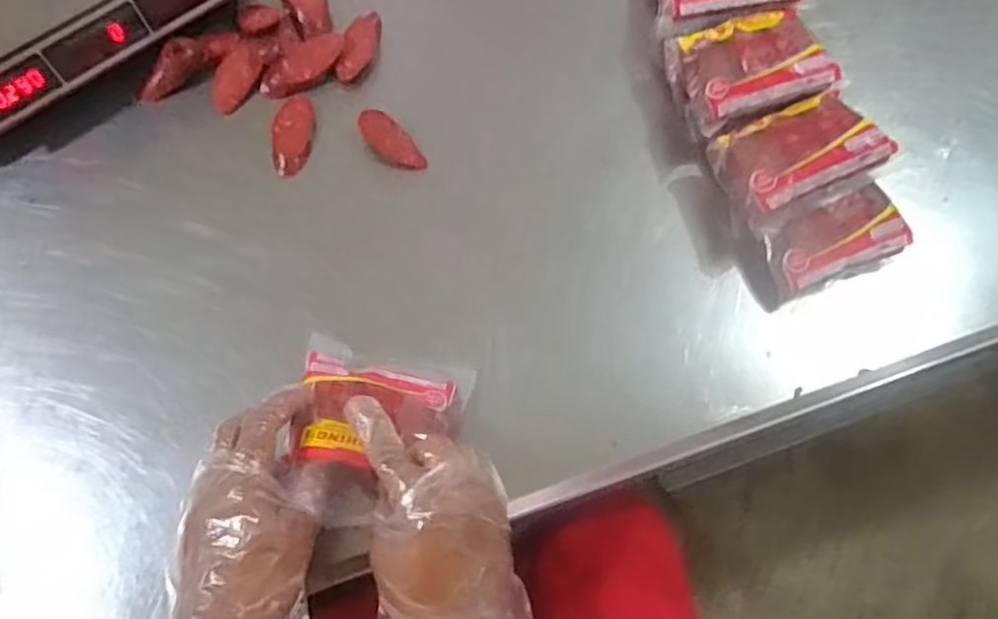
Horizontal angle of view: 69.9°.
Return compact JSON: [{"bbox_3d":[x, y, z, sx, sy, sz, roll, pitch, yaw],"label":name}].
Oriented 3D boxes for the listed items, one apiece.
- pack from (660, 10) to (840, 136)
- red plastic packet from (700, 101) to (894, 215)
[{"bbox_3d":[0.245,-0.236,0.697,0.138,0.049,0.114,-17,75,6],"label":"pack"},{"bbox_3d":[0.272,-0.142,0.645,0.135,0.034,0.086,-22,69,9],"label":"red plastic packet"}]

